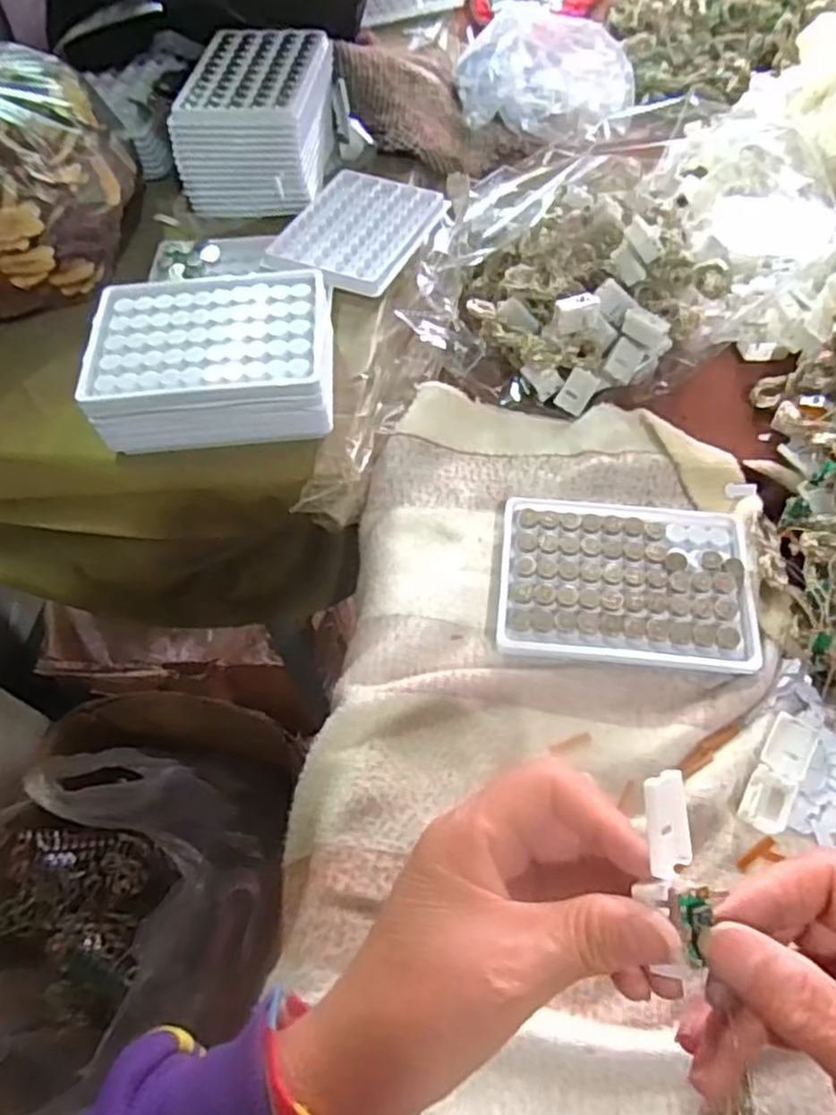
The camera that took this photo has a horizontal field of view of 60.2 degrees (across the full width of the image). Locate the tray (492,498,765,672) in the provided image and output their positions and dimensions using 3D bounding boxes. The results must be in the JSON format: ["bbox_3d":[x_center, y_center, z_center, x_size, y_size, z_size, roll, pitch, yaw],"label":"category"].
[{"bbox_3d":[0.110,0.010,0.383,0.128,0.012,0.093,4,59,7],"label":"tray"}]

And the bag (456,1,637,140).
[{"bbox_3d":[0.107,-0.408,0.612,0.148,0.070,0.093,10,60,11],"label":"bag"}]

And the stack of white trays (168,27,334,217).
[{"bbox_3d":[-0.117,-0.323,0.536,0.094,0.067,0.140,6,59,8],"label":"stack of white trays"}]

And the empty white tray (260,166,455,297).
[{"bbox_3d":[-0.045,-0.233,0.510,0.089,0.017,0.130,18,61,15],"label":"empty white tray"}]

